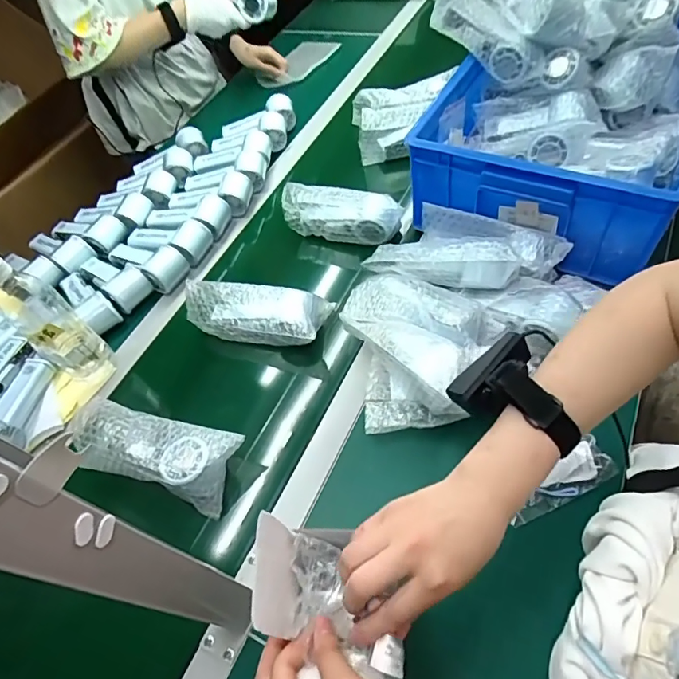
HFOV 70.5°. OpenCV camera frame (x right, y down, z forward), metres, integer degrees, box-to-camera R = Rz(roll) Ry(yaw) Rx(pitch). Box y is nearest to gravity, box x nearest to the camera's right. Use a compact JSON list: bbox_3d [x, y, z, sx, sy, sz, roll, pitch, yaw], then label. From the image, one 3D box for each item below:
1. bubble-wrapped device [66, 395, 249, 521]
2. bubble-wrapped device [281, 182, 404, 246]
[{"bbox_3d":[-0.222,0.133,0.579,0.196,0.061,0.079,12,55,15],"label":"bubble-wrapped device"},{"bbox_3d":[0.002,-0.205,0.780,0.199,0.070,0.058,11,55,14],"label":"bubble-wrapped device"}]

